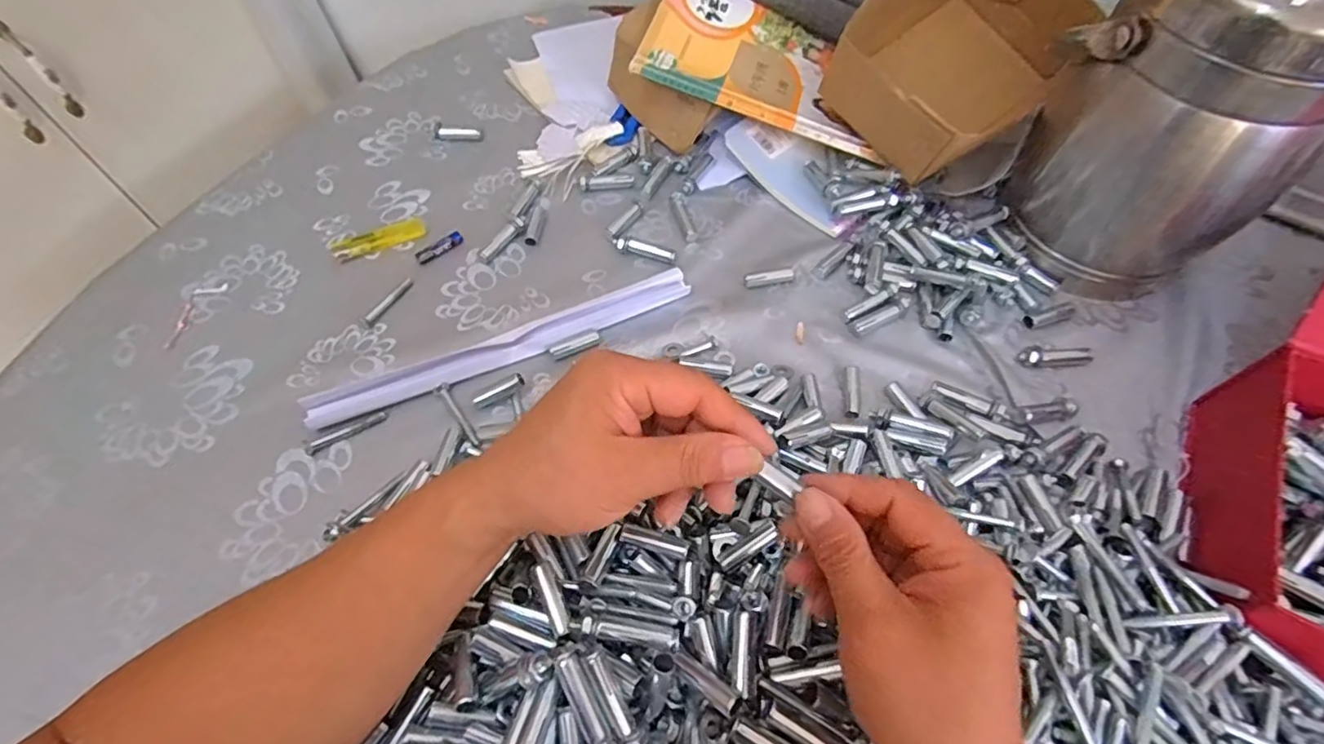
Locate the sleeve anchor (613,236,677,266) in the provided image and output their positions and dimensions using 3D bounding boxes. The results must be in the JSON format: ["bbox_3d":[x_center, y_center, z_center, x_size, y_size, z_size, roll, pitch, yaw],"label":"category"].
[{"bbox_3d":[-0.015,-0.104,0.498,0.054,0.007,0.012,19,61,11],"label":"sleeve anchor"}]

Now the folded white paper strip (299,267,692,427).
[{"bbox_3d":[-0.116,-0.022,0.450,0.291,0.014,0.025,-22,61,-12],"label":"folded white paper strip"}]

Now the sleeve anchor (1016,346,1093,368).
[{"bbox_3d":[0.297,-0.014,0.444,0.056,0.015,0.014,-5,59,-3],"label":"sleeve anchor"}]

